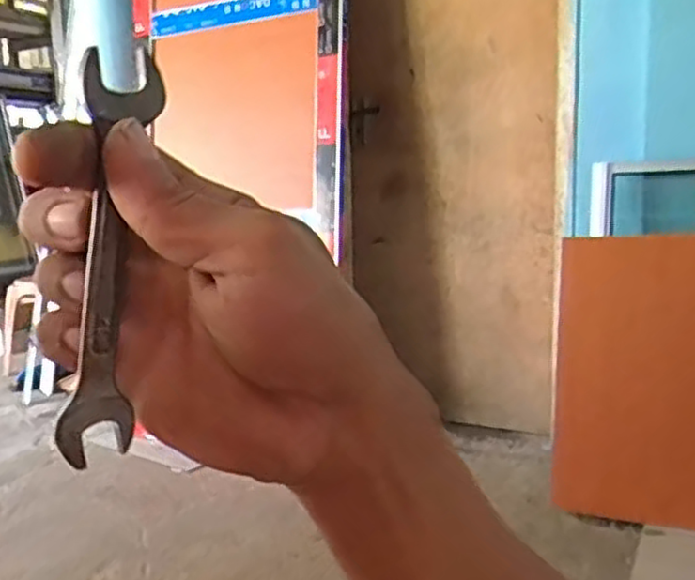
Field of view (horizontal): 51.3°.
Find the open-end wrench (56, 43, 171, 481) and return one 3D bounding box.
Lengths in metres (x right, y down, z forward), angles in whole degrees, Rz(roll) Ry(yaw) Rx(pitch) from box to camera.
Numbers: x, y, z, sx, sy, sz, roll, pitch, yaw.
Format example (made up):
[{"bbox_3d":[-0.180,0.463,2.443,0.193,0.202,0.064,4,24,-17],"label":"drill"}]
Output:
[{"bbox_3d":[-0.078,-0.011,0.234,0.023,0.132,0.004,3,1,-34],"label":"open-end wrench"}]

